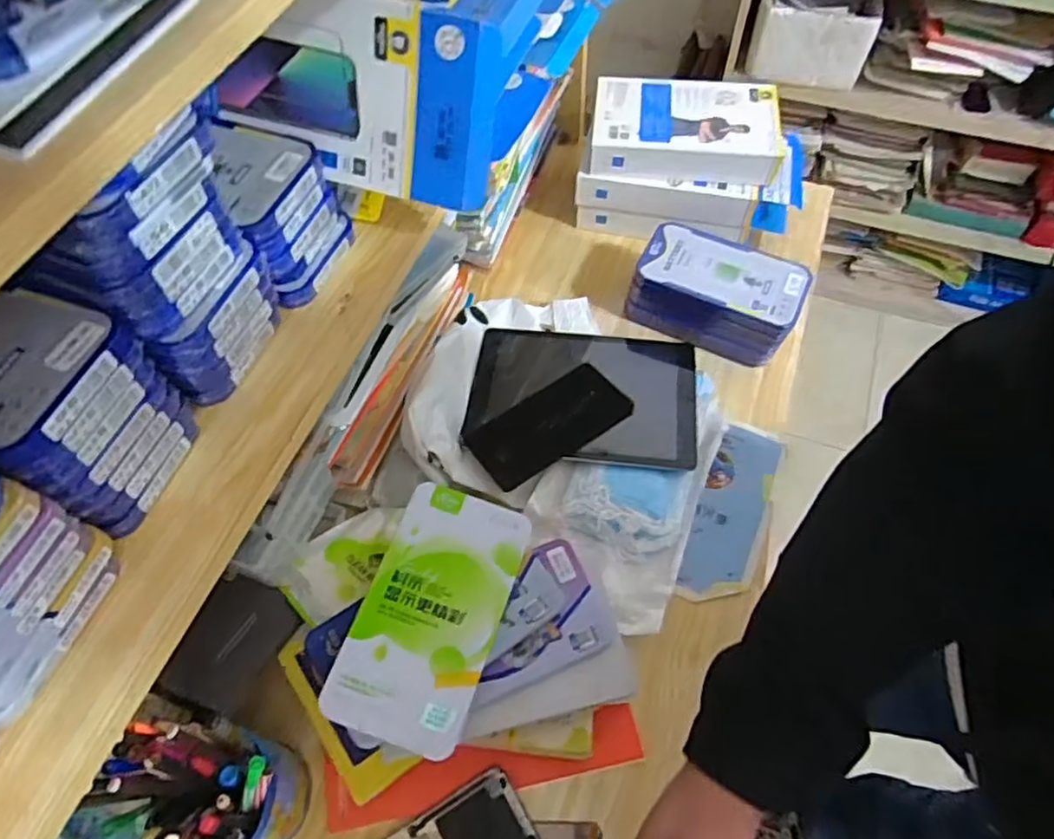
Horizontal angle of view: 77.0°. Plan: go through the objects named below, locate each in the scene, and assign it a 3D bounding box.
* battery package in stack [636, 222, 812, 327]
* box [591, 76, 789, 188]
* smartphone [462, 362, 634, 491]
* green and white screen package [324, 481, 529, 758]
[{"bbox_3d":[0.216,-0.163,0.725,0.175,0.012,0.094,22,61,14],"label":"battery package in stack"},{"bbox_3d":[0.186,-0.346,0.785,0.213,0.046,0.129,7,59,5],"label":"box"},{"bbox_3d":[0.023,0.003,0.677,0.167,0.012,0.084,-30,57,-22],"label":"smartphone"},{"bbox_3d":[-0.072,0.145,0.509,0.101,0.007,0.189,19,64,4],"label":"green and white screen package"}]

